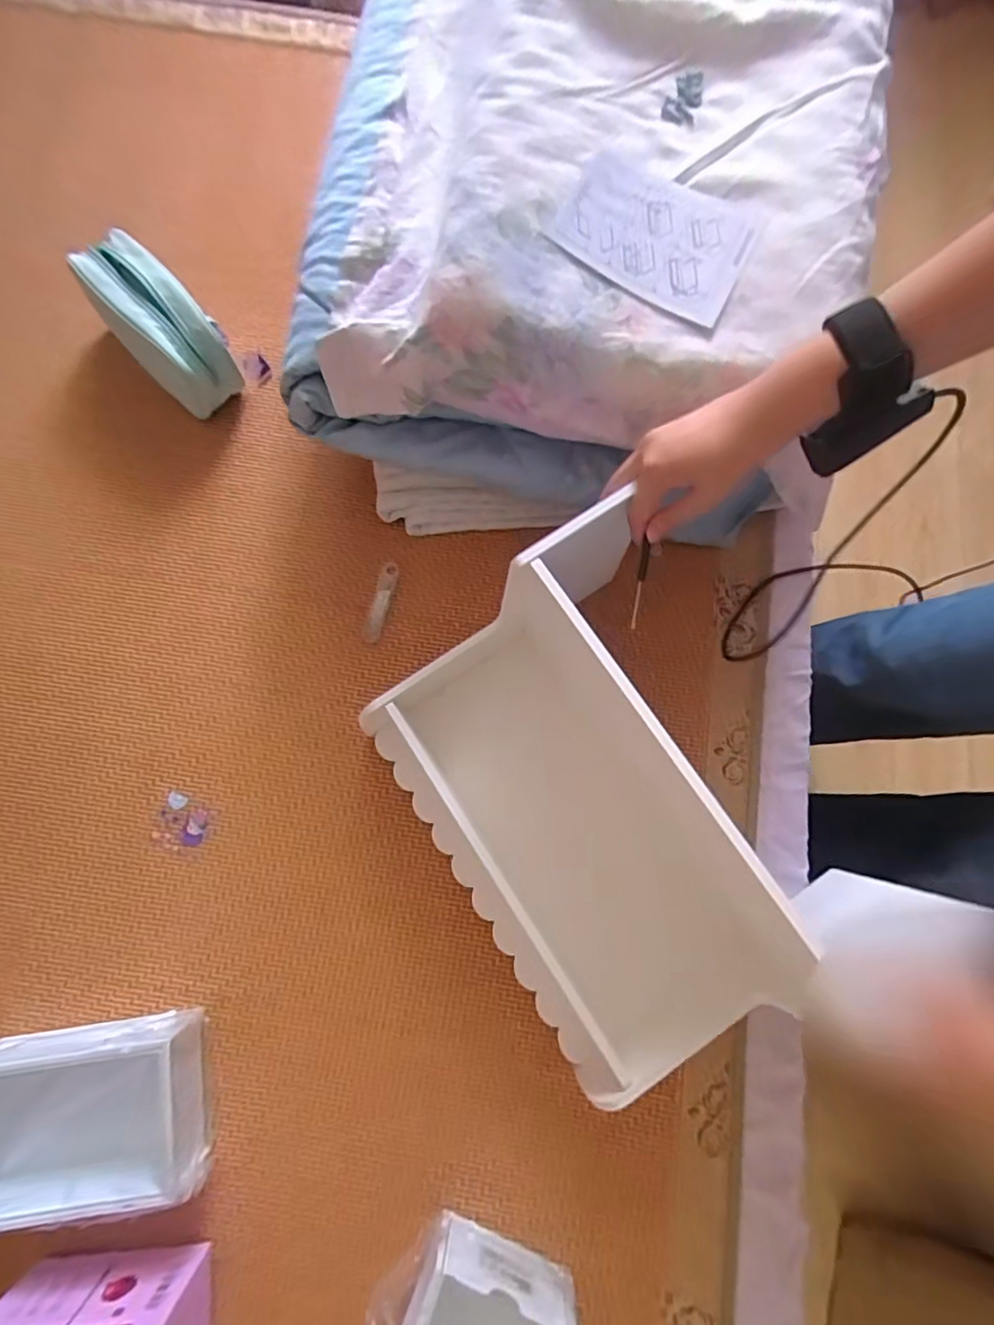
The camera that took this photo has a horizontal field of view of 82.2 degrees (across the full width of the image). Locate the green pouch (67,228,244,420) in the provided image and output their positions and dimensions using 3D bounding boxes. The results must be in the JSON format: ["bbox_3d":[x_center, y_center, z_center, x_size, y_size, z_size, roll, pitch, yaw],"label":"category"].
[{"bbox_3d":[-0.357,-0.354,0.603,0.085,0.095,0.179,-43,83,-9],"label":"green pouch"}]

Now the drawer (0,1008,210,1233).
[{"bbox_3d":[-0.345,0.379,0.479,0.189,0.068,0.124,-8,79,-3],"label":"drawer"}]

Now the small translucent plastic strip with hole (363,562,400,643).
[{"bbox_3d":[-0.122,-0.064,0.601,0.018,0.004,0.087,15,79,1],"label":"small translucent plastic strip with hole"}]

